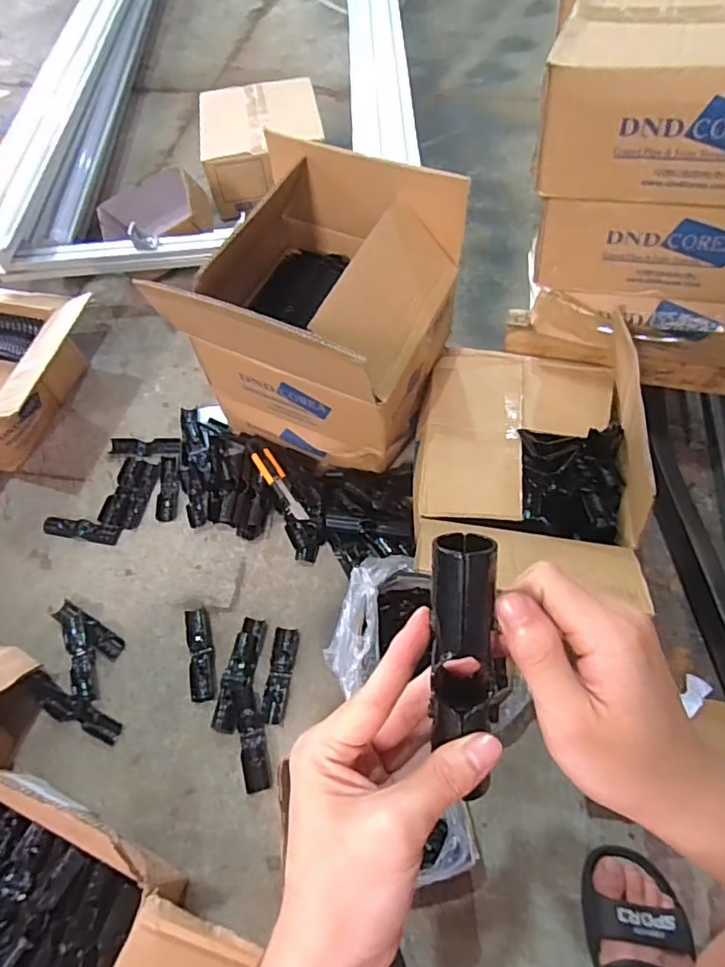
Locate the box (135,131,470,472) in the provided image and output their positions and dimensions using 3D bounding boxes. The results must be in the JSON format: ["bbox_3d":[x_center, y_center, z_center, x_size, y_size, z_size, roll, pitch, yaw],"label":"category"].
[{"bbox_3d":[-0.052,-0.243,0.853,0.312,0.333,0.332,22,63,17],"label":"box"}]

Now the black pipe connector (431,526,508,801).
[{"bbox_3d":[0.051,0.085,0.280,0.032,0.024,0.129,-2,103,3],"label":"black pipe connector"}]

